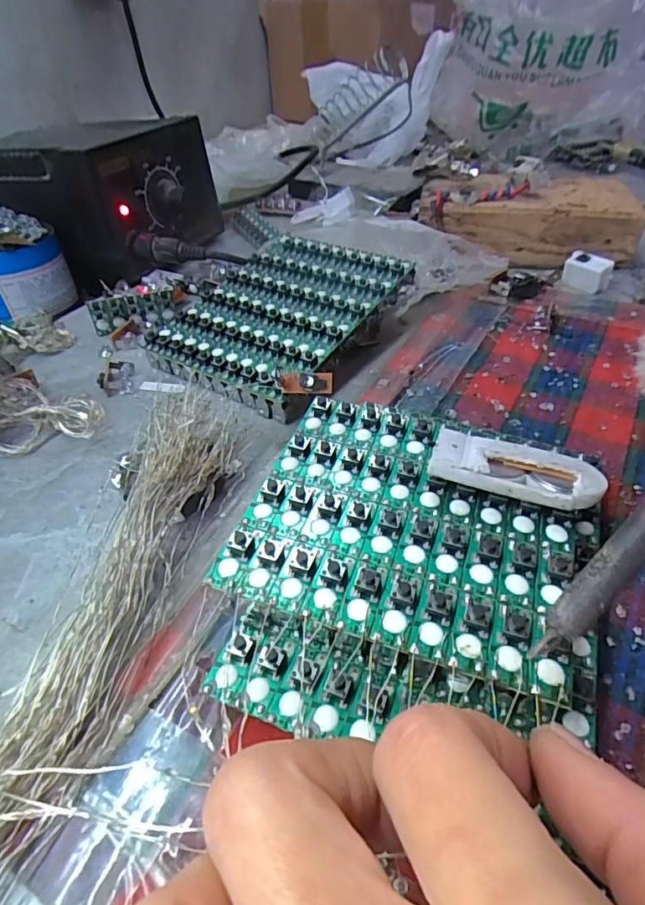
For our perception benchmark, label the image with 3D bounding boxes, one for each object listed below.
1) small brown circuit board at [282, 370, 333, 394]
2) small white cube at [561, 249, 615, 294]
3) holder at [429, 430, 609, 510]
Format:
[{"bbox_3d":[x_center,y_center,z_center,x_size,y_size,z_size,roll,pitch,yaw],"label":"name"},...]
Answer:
[{"bbox_3d":[-0.007,-0.031,0.226,0.022,0.009,0.004,2,-1,0],"label":"small brown circuit board"},{"bbox_3d":[0.171,-0.117,0.333,0.027,0.017,0.015,29,50,28],"label":"small white cube"},{"bbox_3d":[0.060,0.004,0.160,0.050,0.006,0.025,12,44,14],"label":"holder"}]

